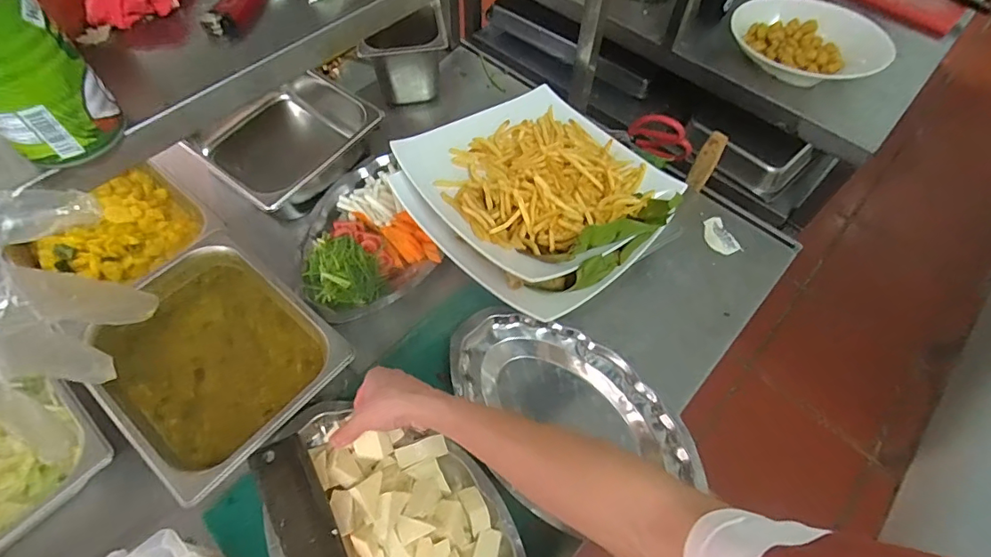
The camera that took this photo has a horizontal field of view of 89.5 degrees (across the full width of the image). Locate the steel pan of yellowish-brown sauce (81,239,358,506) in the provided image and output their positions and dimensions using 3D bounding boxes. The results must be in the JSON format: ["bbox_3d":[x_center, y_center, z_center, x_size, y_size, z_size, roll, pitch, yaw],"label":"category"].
[{"bbox_3d":[-0.401,0.106,0.706,0.330,0.077,0.264,36,65,17],"label":"steel pan of yellowish-brown sauce"}]

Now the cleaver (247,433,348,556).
[{"bbox_3d":[-0.166,0.302,0.487,0.053,0.025,0.325,-27,58,-17],"label":"cleaver"}]

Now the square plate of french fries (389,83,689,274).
[{"bbox_3d":[0.074,-0.163,0.798,0.361,0.077,0.381,-33,66,-20],"label":"square plate of french fries"}]

